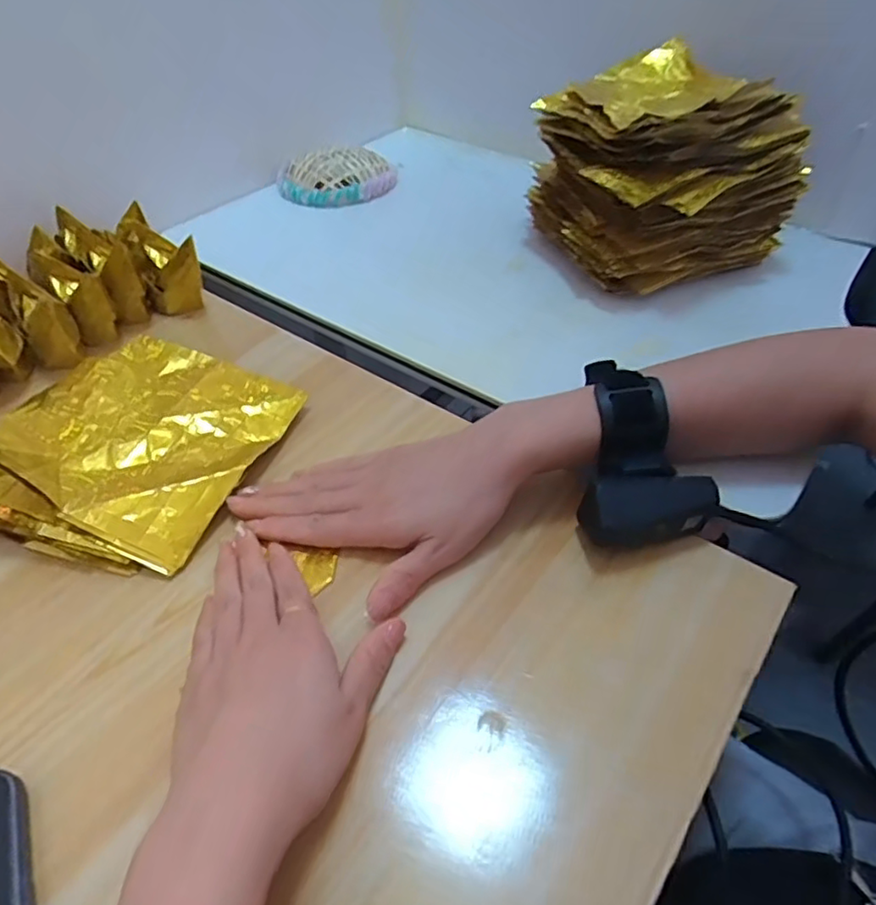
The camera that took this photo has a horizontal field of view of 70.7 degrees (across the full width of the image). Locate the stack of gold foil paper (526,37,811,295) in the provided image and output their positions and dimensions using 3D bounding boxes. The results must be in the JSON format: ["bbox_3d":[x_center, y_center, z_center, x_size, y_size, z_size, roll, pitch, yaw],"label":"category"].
[{"bbox_3d":[0.183,-0.239,0.525,0.184,0.126,0.177,-15,47,-13],"label":"stack of gold foil paper"}]

